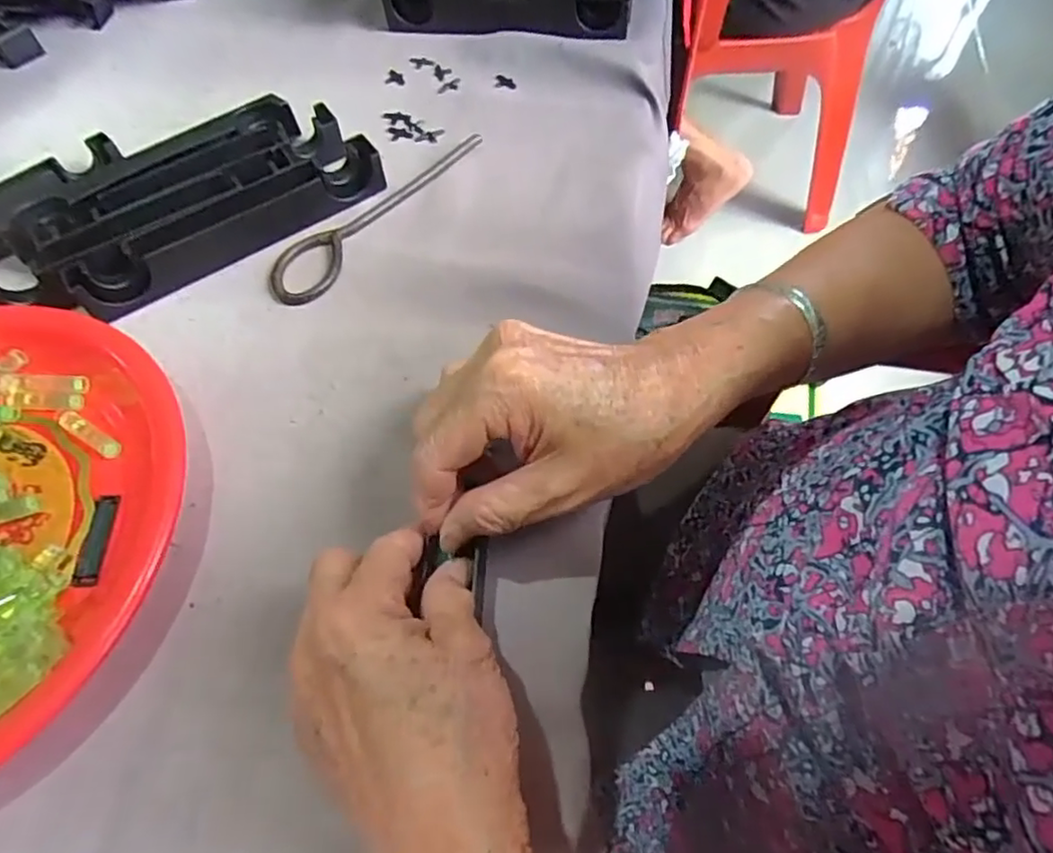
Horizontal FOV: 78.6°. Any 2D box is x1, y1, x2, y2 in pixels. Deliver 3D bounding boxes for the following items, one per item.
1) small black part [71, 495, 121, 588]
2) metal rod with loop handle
[{"bbox_3d":[-0.208,0.054,0.311,0.011,0.004,0.046,-4,59,2],"label":"small black part"},{"bbox_3d":[-0.099,-0.141,0.417,0.042,0.007,0.175,30,66,19],"label":"metal rod with loop handle"}]

